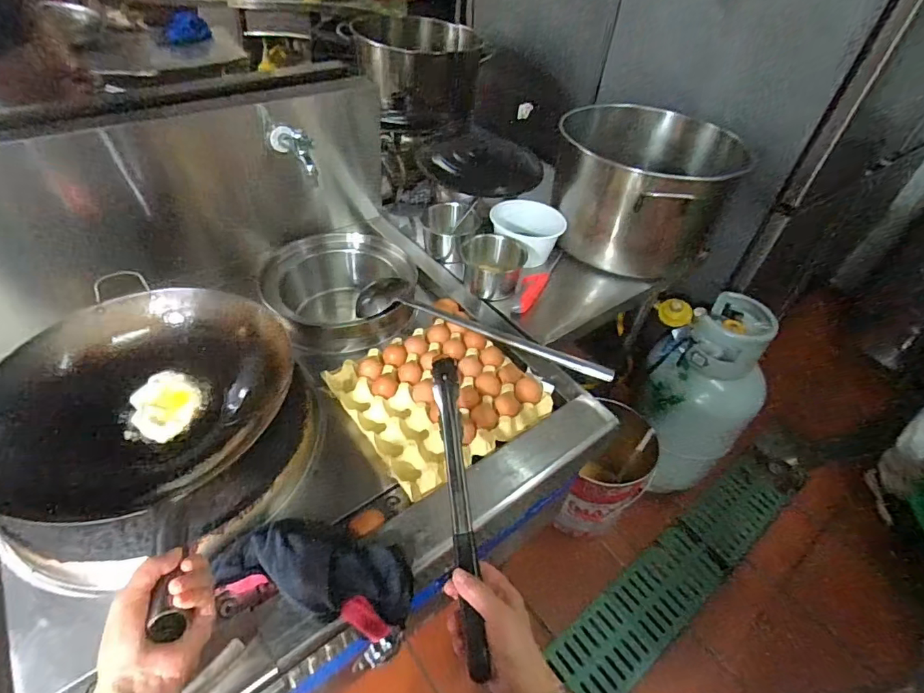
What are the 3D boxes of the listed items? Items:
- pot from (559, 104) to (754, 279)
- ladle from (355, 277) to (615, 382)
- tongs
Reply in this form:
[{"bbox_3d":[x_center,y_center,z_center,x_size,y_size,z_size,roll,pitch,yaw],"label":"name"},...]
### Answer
[{"bbox_3d":[0.377,-0.346,1.093,0.317,0.250,0.341,-16,49,-21],"label":"pot"},{"bbox_3d":[0.032,-0.035,0.887,0.488,0.056,0.093,18,46,12],"label":"ladle"},{"bbox_3d":[-0.005,0.157,0.539,0.028,0.029,0.346,-2,53,-8],"label":"tongs"}]

